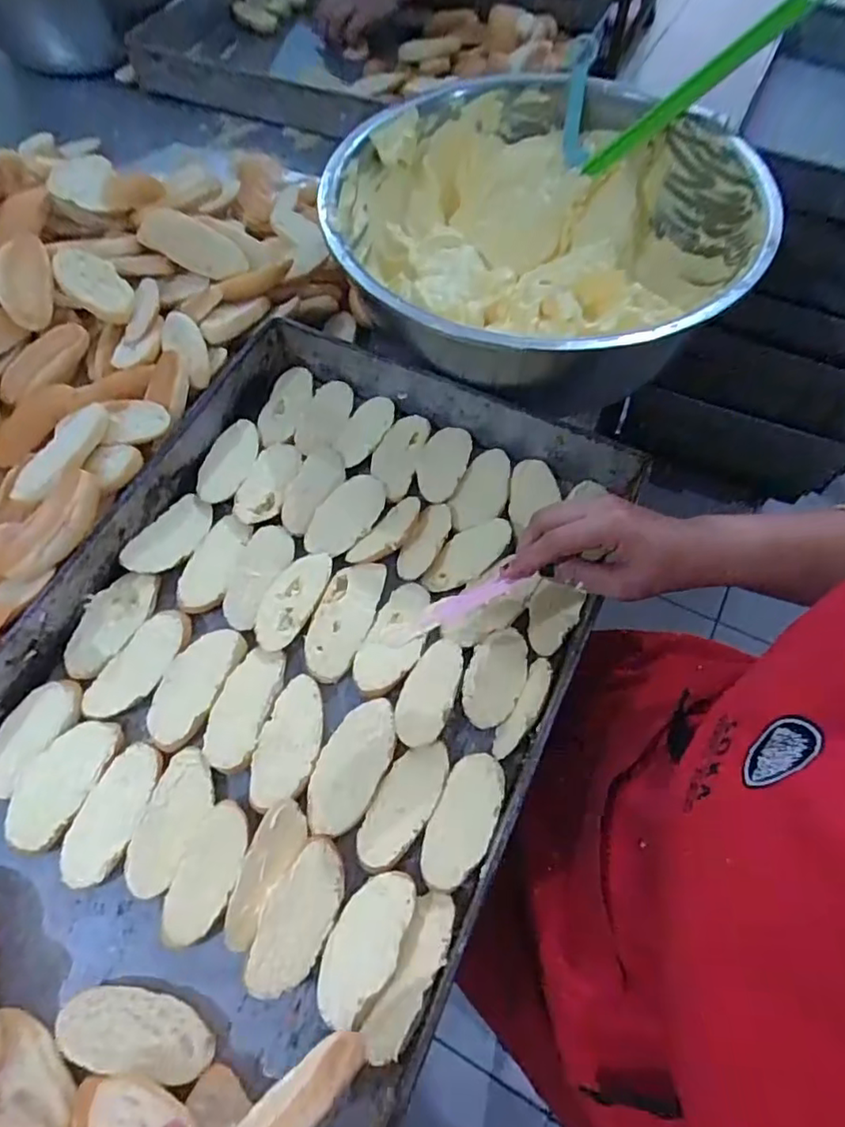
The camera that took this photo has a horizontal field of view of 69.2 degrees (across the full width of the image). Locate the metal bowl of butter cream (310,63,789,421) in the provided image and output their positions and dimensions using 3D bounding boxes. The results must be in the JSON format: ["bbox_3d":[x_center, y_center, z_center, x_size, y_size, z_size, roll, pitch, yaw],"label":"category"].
[{"bbox_3d":[0.106,-0.300,0.580,0.364,0.123,0.385,-1,62,1],"label":"metal bowl of butter cream"}]

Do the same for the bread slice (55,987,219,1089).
[{"bbox_3d":[-0.168,0.273,0.358,0.092,0.010,0.039,5,63,4],"label":"bread slice"}]

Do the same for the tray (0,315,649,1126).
[{"bbox_3d":[-0.111,0.097,0.432,0.351,0.065,0.606,22,65,12],"label":"tray"}]

